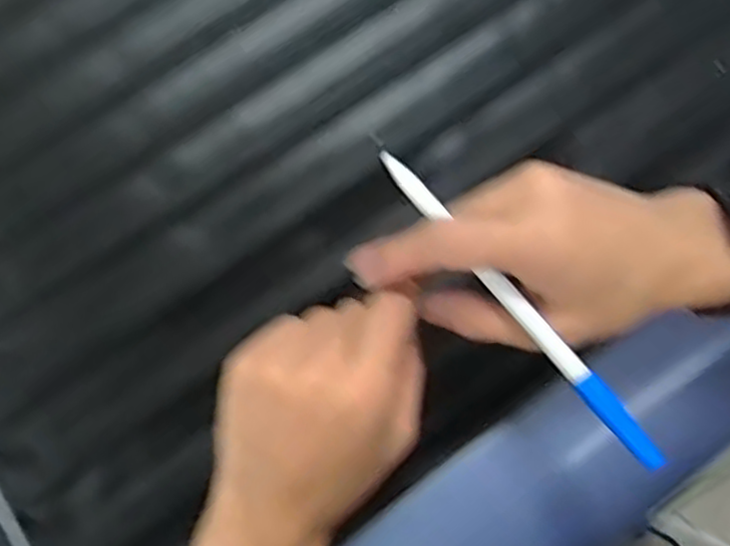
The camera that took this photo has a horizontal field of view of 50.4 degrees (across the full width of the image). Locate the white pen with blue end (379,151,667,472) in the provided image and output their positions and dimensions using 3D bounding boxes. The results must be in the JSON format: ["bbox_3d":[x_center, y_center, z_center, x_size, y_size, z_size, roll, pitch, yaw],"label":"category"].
[{"bbox_3d":[0.067,0.015,0.334,0.010,0.008,0.175,-40,84,-12],"label":"white pen with blue end"}]

